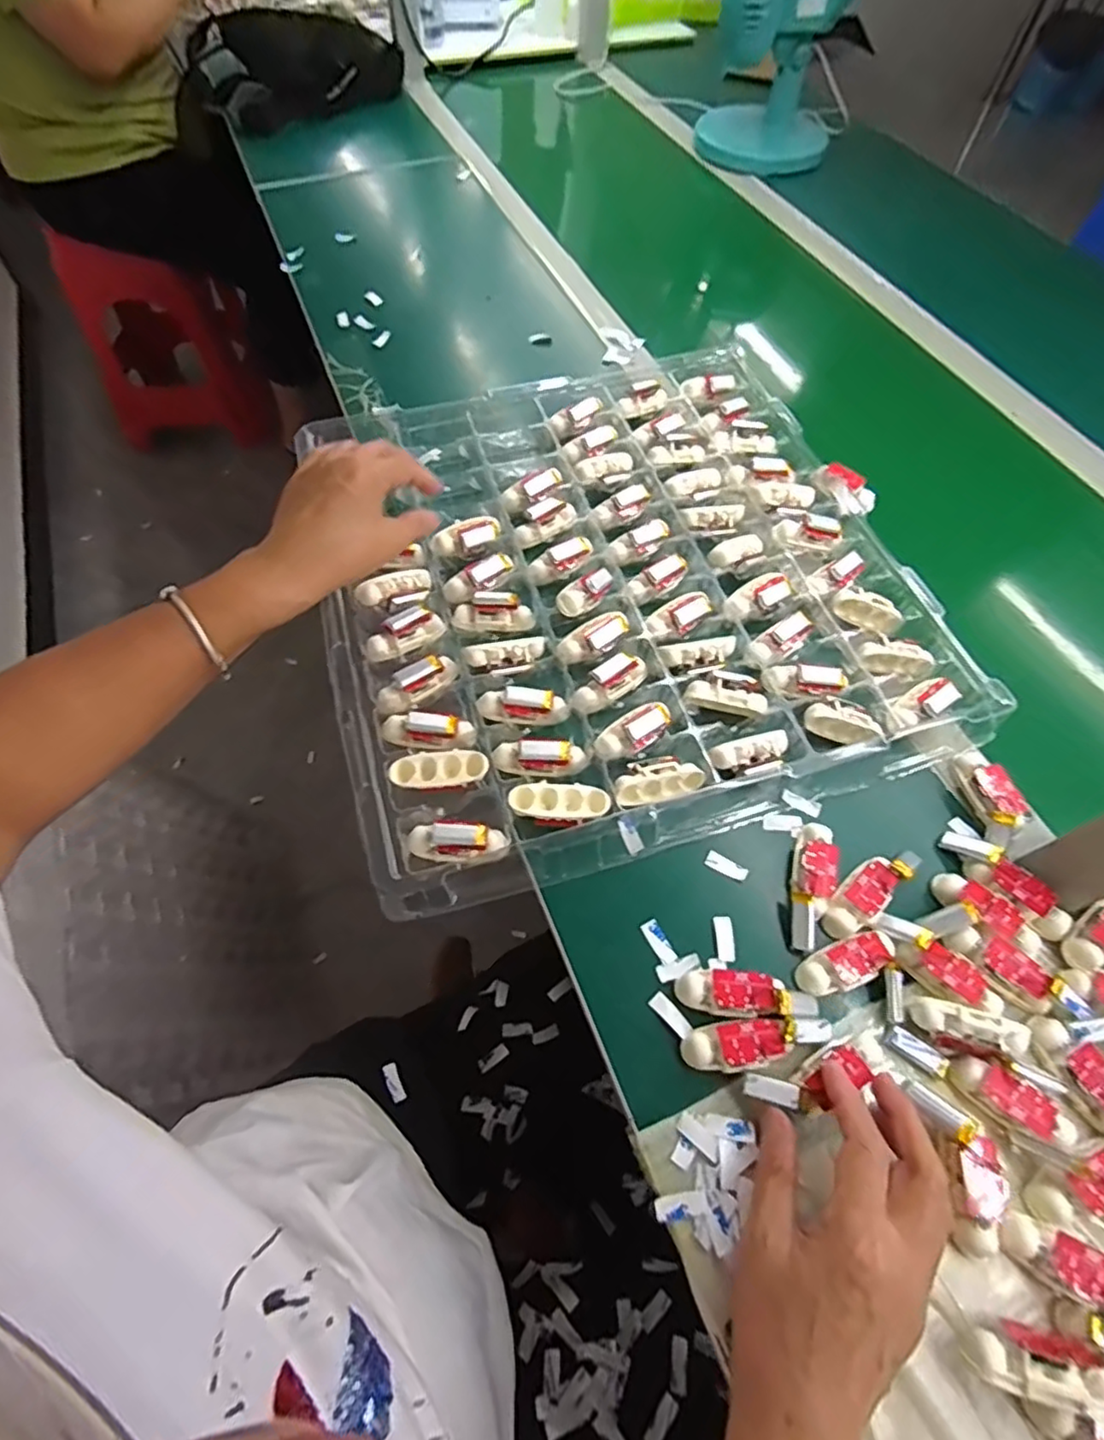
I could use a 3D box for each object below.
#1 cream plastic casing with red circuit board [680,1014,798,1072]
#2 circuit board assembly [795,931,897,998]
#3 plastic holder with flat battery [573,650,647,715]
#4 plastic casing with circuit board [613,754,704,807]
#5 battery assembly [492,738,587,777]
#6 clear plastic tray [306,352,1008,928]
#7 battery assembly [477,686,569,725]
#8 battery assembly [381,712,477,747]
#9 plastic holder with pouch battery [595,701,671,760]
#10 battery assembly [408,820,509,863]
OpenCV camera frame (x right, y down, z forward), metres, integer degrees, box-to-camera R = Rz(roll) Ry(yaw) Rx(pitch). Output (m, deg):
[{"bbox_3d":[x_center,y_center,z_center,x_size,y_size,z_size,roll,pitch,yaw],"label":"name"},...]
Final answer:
[{"bbox_3d":[0.108,0.187,0.365,0.064,0.019,0.025,-13,61,5],"label":"cream plastic casing with red circuit board"},{"bbox_3d":[0.181,0.149,0.387,0.063,0.015,0.025,-25,64,1],"label":"circuit board assembly"},{"bbox_3d":[0.042,-0.028,0.472,0.026,0.014,0.064,41,67,19],"label":"plastic holder with flat battery"},{"bbox_3d":[0.071,0.042,0.435,0.063,0.022,0.027,-12,62,-8],"label":"plastic casing with circuit board"},{"bbox_3d":[-0.009,0.026,0.445,0.064,0.018,0.020,4,61,0],"label":"battery assembly"},{"bbox_3d":[0.046,-0.131,0.533,0.464,0.035,0.475,-14,62,-10],"label":"clear plastic tray"},{"bbox_3d":[-0.021,-0.011,0.461,0.064,0.022,0.019,3,61,0],"label":"battery assembly"},{"bbox_3d":[-0.088,0.007,0.450,0.066,0.014,0.020,3,61,0],"label":"battery assembly"},{"bbox_3d":[0.057,0.007,0.452,0.064,0.021,0.027,-31,66,-18],"label":"plastic holder with pouch battery"},{"bbox_3d":[-0.062,0.080,0.415,0.064,0.023,0.021,5,61,1],"label":"battery assembly"}]

